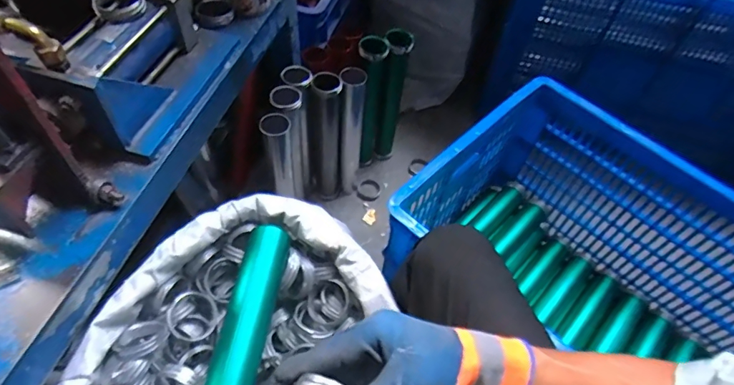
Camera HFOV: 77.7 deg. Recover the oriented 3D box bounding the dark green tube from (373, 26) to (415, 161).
[{"bbox_3d":[0.058,-0.225,1.110,0.058,0.361,0.067,15,54,5],"label":"dark green tube"}]

